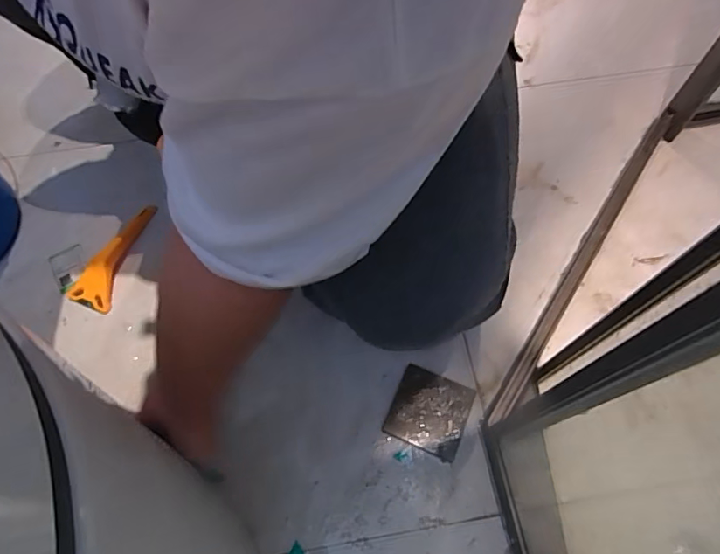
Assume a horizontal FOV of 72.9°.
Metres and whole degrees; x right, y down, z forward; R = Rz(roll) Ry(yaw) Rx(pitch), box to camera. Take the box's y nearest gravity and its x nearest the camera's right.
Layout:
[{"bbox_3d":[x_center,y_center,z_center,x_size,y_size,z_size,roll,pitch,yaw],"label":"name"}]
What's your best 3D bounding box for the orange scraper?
[{"bbox_3d":[-0.344,-0.037,0.678,0.049,0.034,0.170,11,66,5],"label":"orange scraper"}]

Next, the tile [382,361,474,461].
[{"bbox_3d":[0.084,0.161,0.586,0.086,0.010,0.088,22,76,10],"label":"tile"}]

